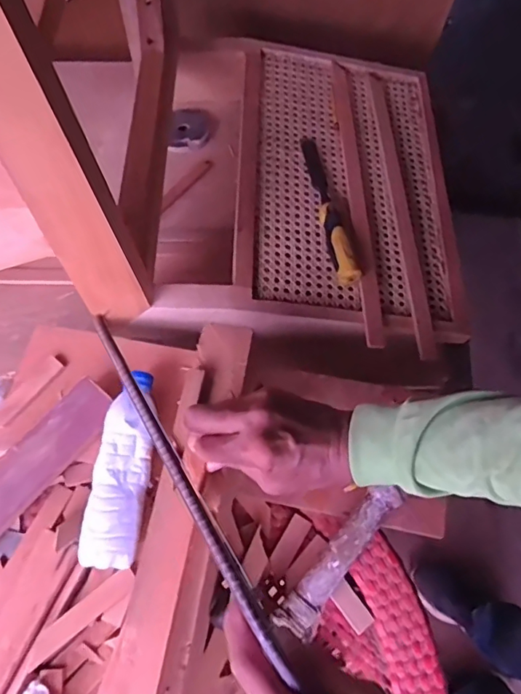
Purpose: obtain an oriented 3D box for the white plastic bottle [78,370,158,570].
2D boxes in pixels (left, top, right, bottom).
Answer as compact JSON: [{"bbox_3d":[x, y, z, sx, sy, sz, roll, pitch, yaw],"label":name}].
[{"bbox_3d":[-0.140,0.121,0.533,0.055,0.054,0.200,5,71,2],"label":"white plastic bottle"}]

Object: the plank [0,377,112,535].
[{"bbox_3d":[-0.279,0.163,0.534,0.056,0.013,0.309,44,78,-3],"label":"plank"}]

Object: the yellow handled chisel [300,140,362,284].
[{"bbox_3d":[0.087,-0.191,0.664,0.028,0.025,0.234,-12,71,-4],"label":"yellow handled chisel"}]

